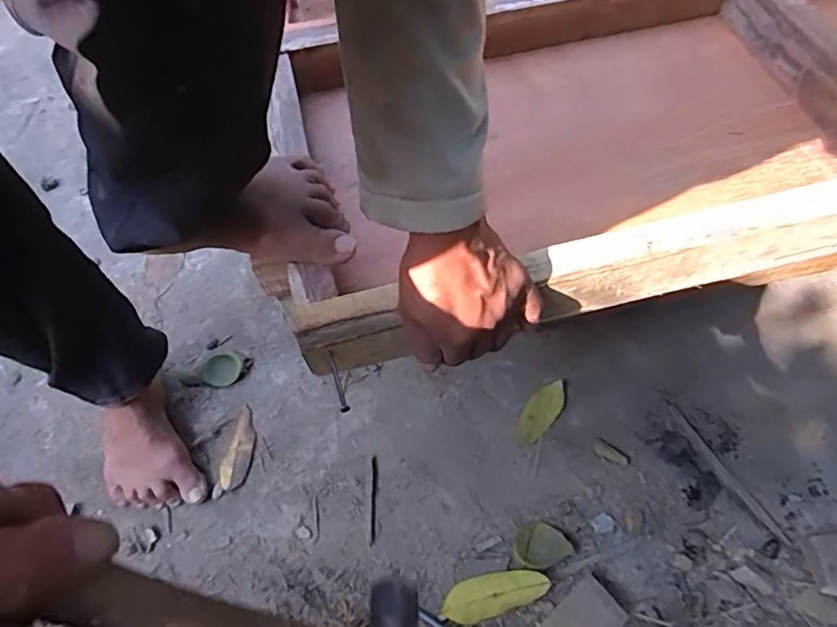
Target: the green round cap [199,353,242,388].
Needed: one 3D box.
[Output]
[{"bbox_3d":[-0.296,0.084,0.824,0.060,0.014,0.053,10,59,6],"label":"green round cap"}]

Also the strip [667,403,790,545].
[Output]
[{"bbox_3d":[0.408,0.212,0.744,0.019,0.006,0.211,-18,55,-17],"label":"strip"}]

